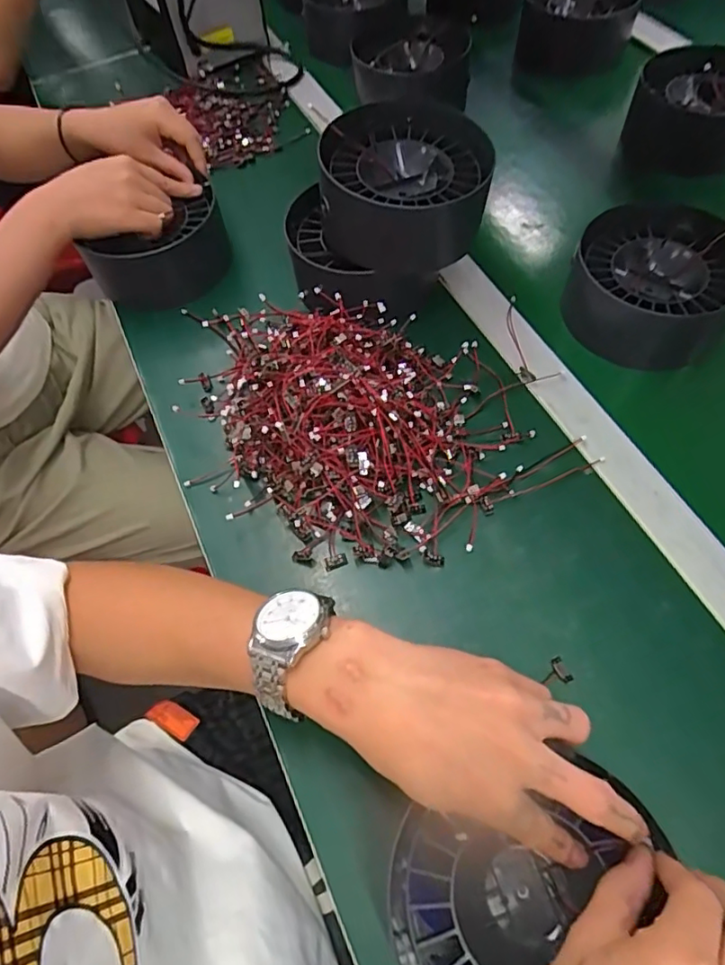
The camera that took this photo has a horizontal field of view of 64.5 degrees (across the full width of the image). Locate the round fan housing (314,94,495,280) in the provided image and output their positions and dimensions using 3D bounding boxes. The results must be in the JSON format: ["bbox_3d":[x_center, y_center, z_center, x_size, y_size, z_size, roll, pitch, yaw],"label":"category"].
[{"bbox_3d":[0.036,-0.251,0.485,0.137,0.066,0.139,-4,59,1],"label":"round fan housing"}]

